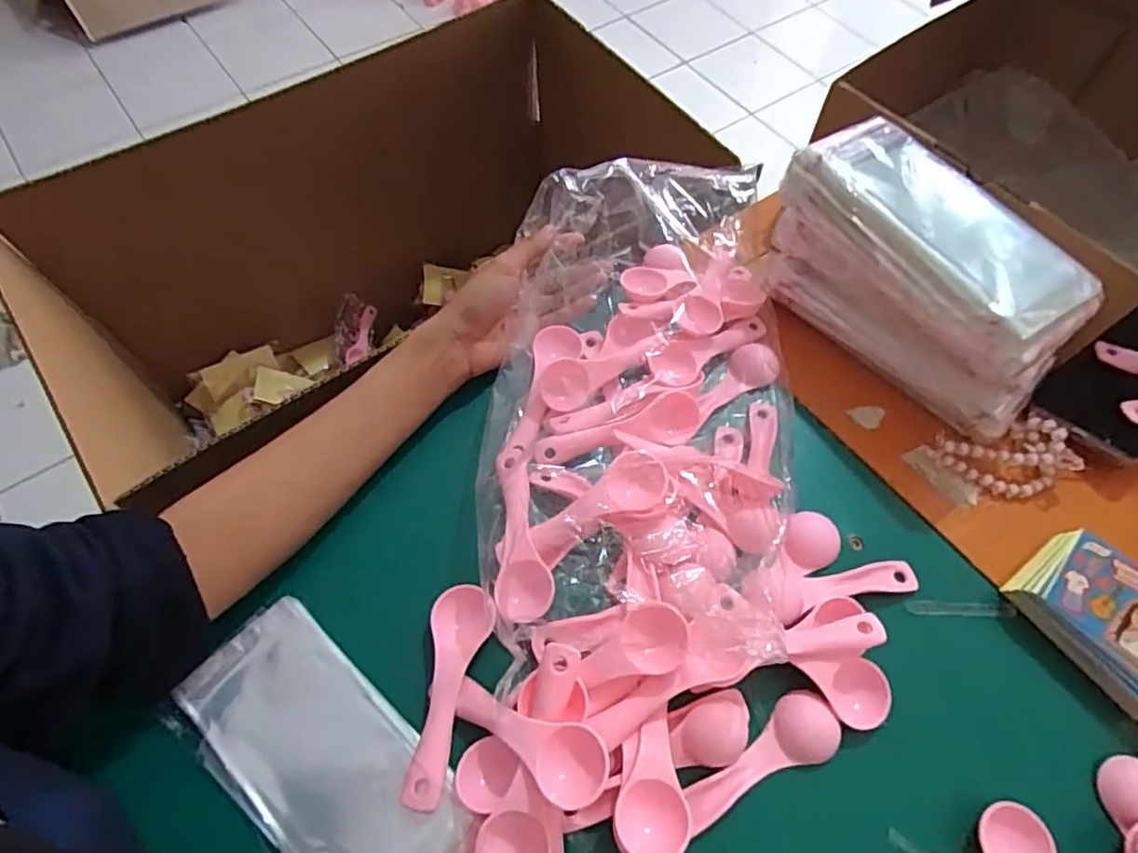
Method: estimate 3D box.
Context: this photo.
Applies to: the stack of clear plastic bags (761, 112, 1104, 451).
[{"bbox_3d":[0.245,-0.107,0.445,0.105,0.106,0.216,-38,71,-20],"label":"stack of clear plastic bags"}]

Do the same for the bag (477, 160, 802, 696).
[{"bbox_3d":[0.055,-0.020,0.420,0.194,0.077,0.375,6,63,4],"label":"bag"}]

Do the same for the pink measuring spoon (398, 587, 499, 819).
[{"bbox_3d":[-0.065,0.145,0.347,0.034,0.009,0.113,6,63,0],"label":"pink measuring spoon"}]

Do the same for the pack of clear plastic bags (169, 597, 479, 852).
[{"bbox_3d":[-0.121,0.180,0.324,0.183,0.016,0.076,41,68,17],"label":"pack of clear plastic bags"}]

